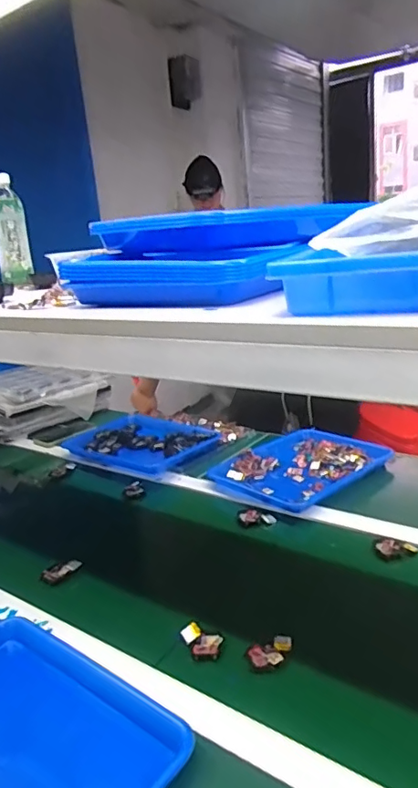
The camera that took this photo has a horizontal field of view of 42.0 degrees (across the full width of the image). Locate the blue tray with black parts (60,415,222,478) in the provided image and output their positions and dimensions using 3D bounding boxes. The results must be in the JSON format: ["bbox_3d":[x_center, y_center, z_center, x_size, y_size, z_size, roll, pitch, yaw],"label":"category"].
[{"bbox_3d":[-0.163,0.117,1.323,0.255,0.038,0.338,-21,22,-40],"label":"blue tray with black parts"}]

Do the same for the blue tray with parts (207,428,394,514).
[{"bbox_3d":[0.182,0.143,1.137,0.323,0.031,0.278,-21,23,-41],"label":"blue tray with parts"}]

